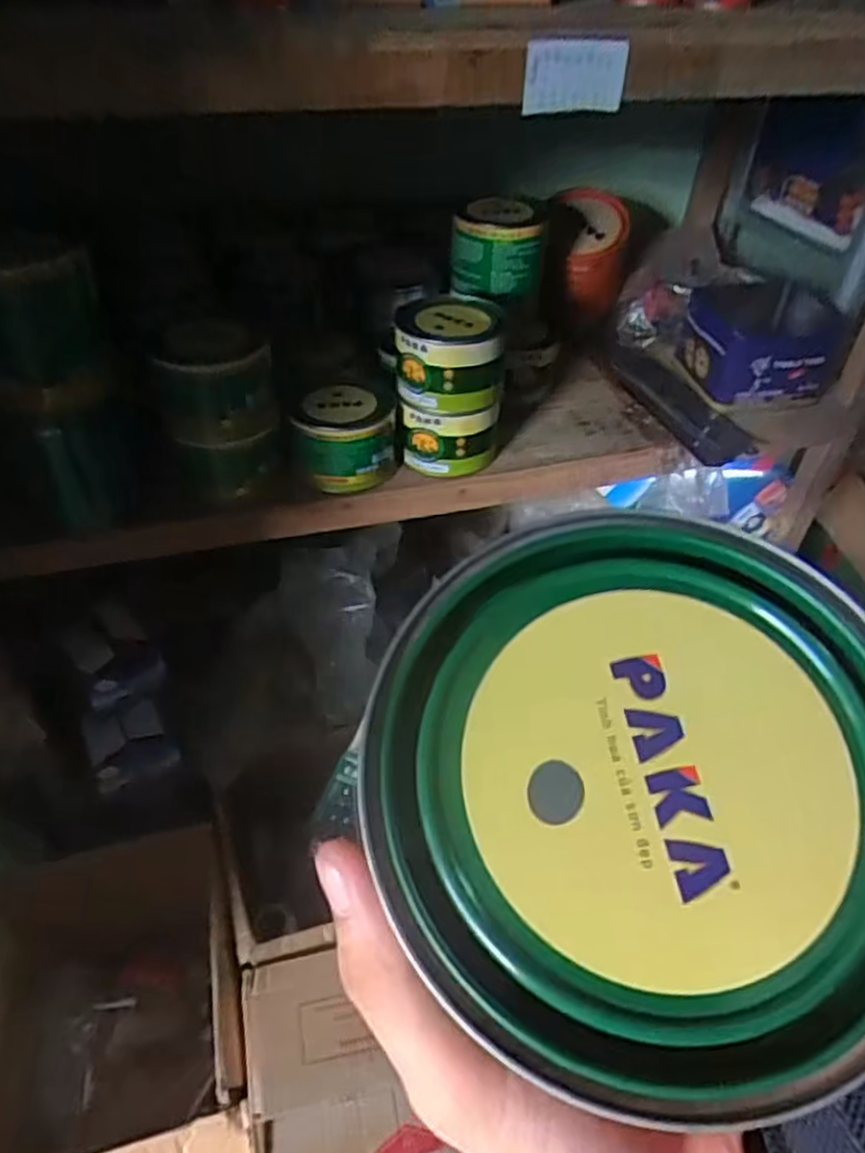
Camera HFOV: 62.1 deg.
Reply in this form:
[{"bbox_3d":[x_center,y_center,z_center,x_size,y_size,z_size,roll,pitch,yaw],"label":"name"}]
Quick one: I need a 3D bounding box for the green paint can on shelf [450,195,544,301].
[{"bbox_3d":[0.070,-0.357,0.774,0.093,0.087,0.104,6,44,4],"label":"green paint can on shelf"}]

